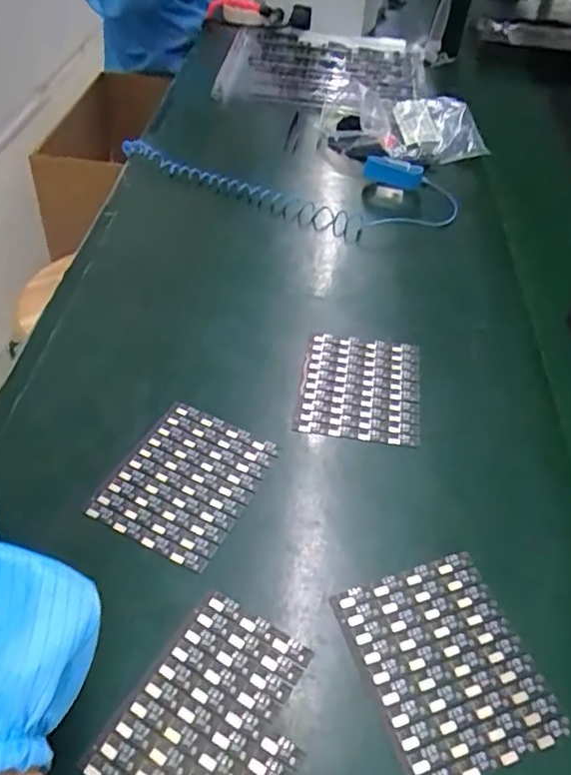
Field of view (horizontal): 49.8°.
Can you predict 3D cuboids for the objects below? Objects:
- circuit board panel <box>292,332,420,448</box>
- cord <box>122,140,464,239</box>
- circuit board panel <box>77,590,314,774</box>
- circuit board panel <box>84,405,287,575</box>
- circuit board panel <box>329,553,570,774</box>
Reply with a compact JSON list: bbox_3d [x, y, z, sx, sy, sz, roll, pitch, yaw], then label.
[{"bbox_3d":[0.053,-0.001,0.436,0.082,0.007,0.093,7,46,5],"label":"circuit board panel"},{"bbox_3d":[0.002,-0.220,0.634,0.348,0.033,0.133,16,47,14],"label":"cord"},{"bbox_3d":[-0.031,0.153,0.285,0.081,0.004,0.097,24,49,20],"label":"circuit board panel"},{"bbox_3d":[-0.061,0.055,0.375,0.081,0.005,0.094,20,48,18],"label":"circuit board panel"},{"bbox_3d":[0.080,0.135,0.306,0.081,0.004,0.096,-13,47,-14],"label":"circuit board panel"}]

